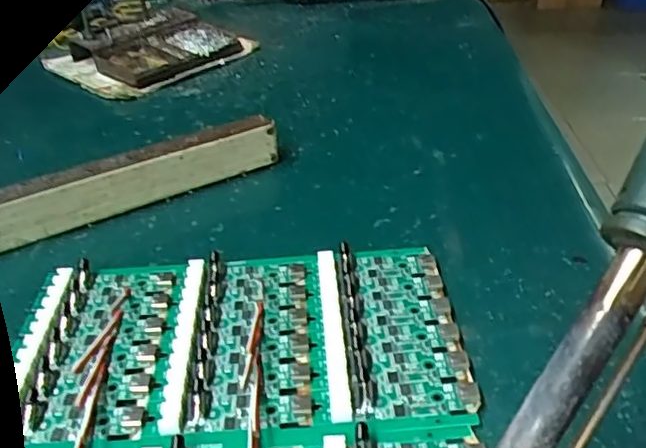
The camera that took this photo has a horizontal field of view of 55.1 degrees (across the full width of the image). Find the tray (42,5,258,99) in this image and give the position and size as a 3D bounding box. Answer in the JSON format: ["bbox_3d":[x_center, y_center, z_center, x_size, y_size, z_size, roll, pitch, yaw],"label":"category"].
[{"bbox_3d":[-0.156,-0.156,0.551,0.124,0.031,0.139,22,42,32],"label":"tray"}]

